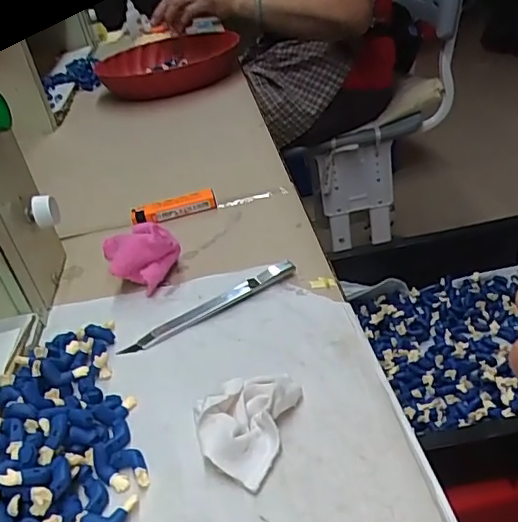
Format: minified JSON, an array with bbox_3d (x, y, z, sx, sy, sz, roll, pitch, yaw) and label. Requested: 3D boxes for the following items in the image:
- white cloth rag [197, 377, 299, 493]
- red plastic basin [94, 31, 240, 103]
[{"bbox_3d":[-0.012,0.084,0.304,0.053,0.016,0.066,4,36,23],"label":"white cloth rag"},{"bbox_3d":[-0.149,-0.321,0.923,0.219,0.079,0.234,-21,34,-15],"label":"red plastic basin"}]

